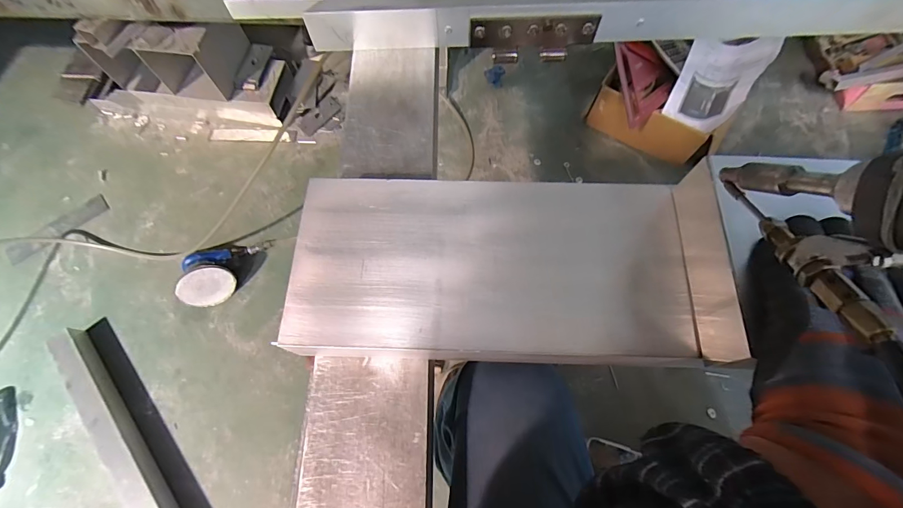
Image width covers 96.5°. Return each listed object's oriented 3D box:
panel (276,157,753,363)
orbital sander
[{"bbox_3d":[0.045,0.006,0.327,0.341,0.025,0.152,1,70,0],"label":"panel"},{"bbox_3d":[-0.528,0.035,0.911,0.151,0.093,0.130,-17,67,-5],"label":"orbital sander"}]

